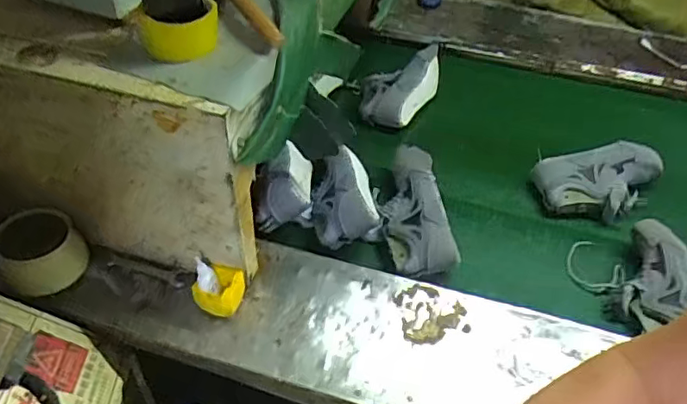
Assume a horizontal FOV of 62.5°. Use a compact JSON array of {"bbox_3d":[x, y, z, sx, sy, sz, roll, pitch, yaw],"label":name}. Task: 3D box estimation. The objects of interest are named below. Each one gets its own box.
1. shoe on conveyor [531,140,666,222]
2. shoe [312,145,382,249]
[{"bbox_3d":[0.502,-0.032,1.090,0.251,0.108,0.127,0,46,-4],"label":"shoe on conveyor"},{"bbox_3d":[0.003,-0.026,1.008,0.116,0.065,0.203,-2,46,-6],"label":"shoe"}]

